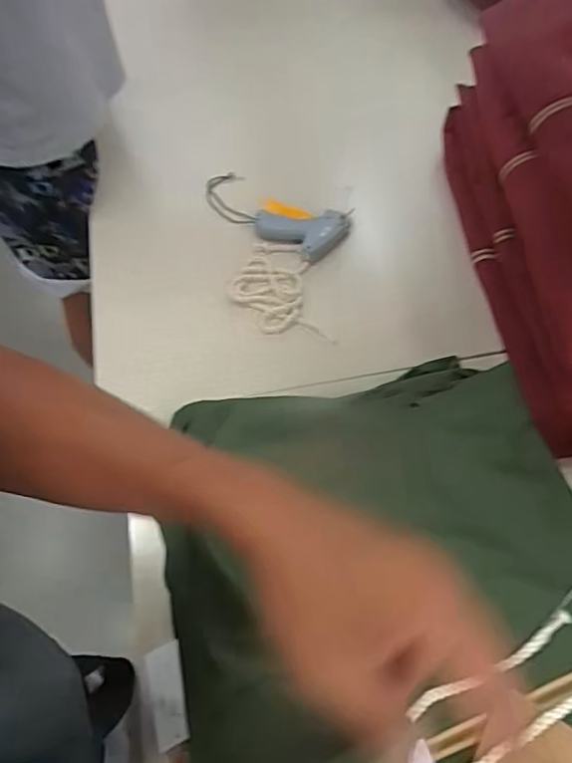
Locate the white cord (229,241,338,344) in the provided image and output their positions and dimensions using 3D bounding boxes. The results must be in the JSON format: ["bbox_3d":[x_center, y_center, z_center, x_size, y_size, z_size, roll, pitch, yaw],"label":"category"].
[{"bbox_3d":[-0.015,-0.115,0.706,0.107,0.011,0.158,-9,59,-5],"label":"white cord"}]

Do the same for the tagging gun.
[{"bbox_3d":[-0.023,-0.237,0.771,0.213,0.026,0.078,29,64,17],"label":"tagging gun"}]

